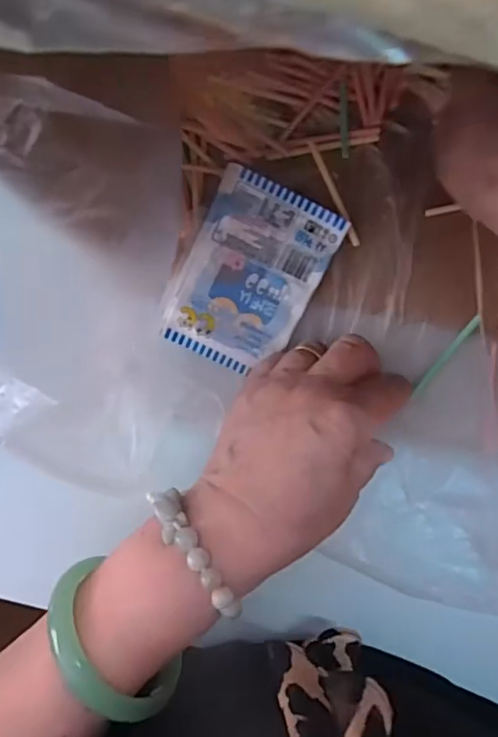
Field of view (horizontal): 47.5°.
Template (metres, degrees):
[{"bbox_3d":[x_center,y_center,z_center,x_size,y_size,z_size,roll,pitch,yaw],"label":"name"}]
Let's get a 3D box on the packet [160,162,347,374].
[{"bbox_3d":[0.000,-0.052,0.315,0.073,0.018,0.100,28,89,-1],"label":"packet"}]

